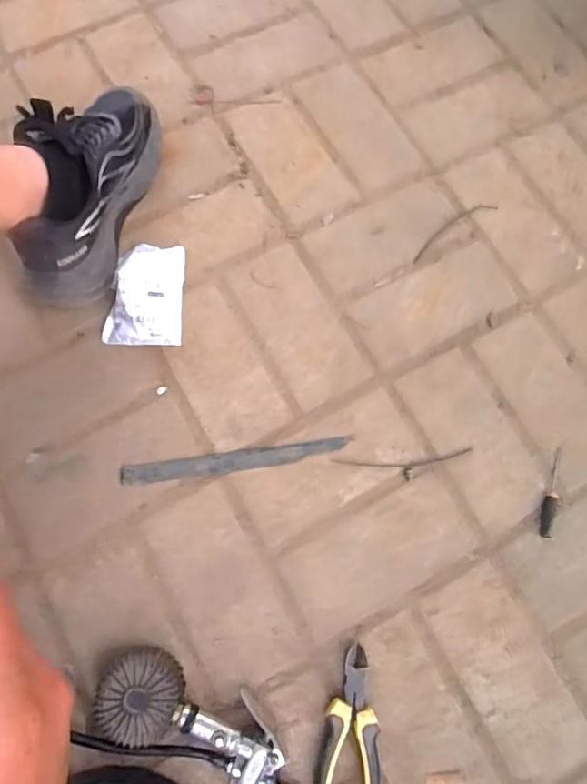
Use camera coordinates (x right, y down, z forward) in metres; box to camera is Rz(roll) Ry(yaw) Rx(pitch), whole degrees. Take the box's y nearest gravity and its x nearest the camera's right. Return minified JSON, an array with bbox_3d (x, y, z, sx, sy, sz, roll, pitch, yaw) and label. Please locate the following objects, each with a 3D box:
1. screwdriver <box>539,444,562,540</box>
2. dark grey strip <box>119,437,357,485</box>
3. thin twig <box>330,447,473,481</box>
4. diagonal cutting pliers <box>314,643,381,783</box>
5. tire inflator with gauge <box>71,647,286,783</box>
[{"bbox_3d":[0.264,0.102,0.541,0.011,0.007,0.094,16,75,3],"label":"screwdriver"},{"bbox_3d":[-0.057,0.071,0.539,0.231,0.004,0.021,-7,75,-3],"label":"dark grey strip"},{"bbox_3d":[0.114,0.078,0.547,0.145,0.004,0.026,-5,75,-3],"label":"thin twig"},{"bbox_3d":[0.047,0.309,0.465,0.053,0.029,0.149,3,75,-1],"label":"diagonal cutting pliers"},{"bbox_3d":[-0.080,0.289,0.460,0.183,0.039,0.079,18,75,4],"label":"tire inflator with gauge"}]

